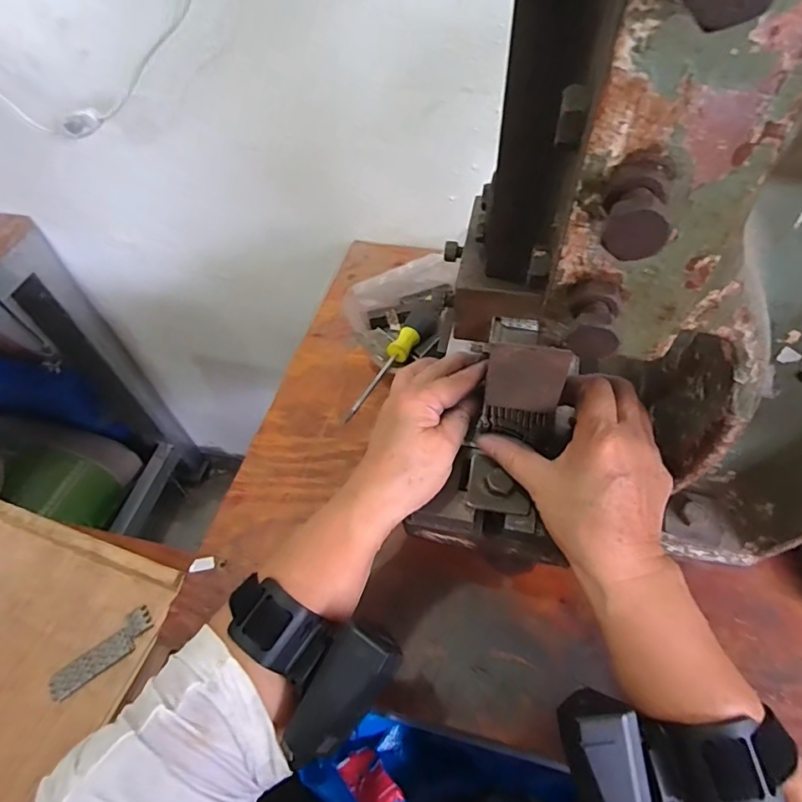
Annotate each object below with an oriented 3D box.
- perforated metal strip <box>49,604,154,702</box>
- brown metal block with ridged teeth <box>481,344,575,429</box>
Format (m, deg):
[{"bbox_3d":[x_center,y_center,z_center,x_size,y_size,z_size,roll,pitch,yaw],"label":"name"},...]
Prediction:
[{"bbox_3d":[-0.243,0.207,0.408,0.082,0.006,0.024,-40,61,-22],"label":"perforated metal strip"},{"bbox_3d":[0.072,-0.006,0.294,0.041,0.086,0.012,11,58,10],"label":"brown metal block with ridged teeth"}]

